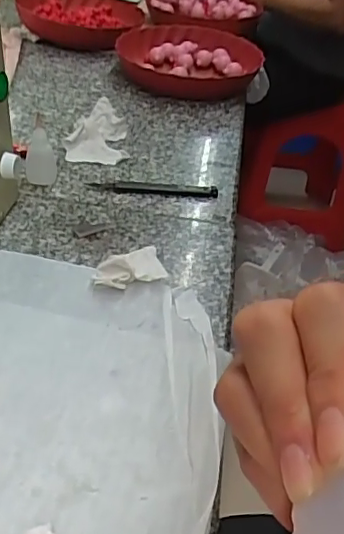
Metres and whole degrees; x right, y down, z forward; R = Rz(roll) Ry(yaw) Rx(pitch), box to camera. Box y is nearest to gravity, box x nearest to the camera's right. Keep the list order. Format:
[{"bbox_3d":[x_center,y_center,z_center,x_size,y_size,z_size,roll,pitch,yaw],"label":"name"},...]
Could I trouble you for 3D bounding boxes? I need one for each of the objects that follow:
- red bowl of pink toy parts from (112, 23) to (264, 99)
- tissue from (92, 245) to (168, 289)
[{"bbox_3d":[0.029,-0.334,0.926,0.227,0.055,0.231,4,39,-3],"label":"red bowl of pink toy parts"},{"bbox_3d":[-0.042,-0.001,0.542,0.069,0.019,0.048,-9,41,-17],"label":"tissue"}]

